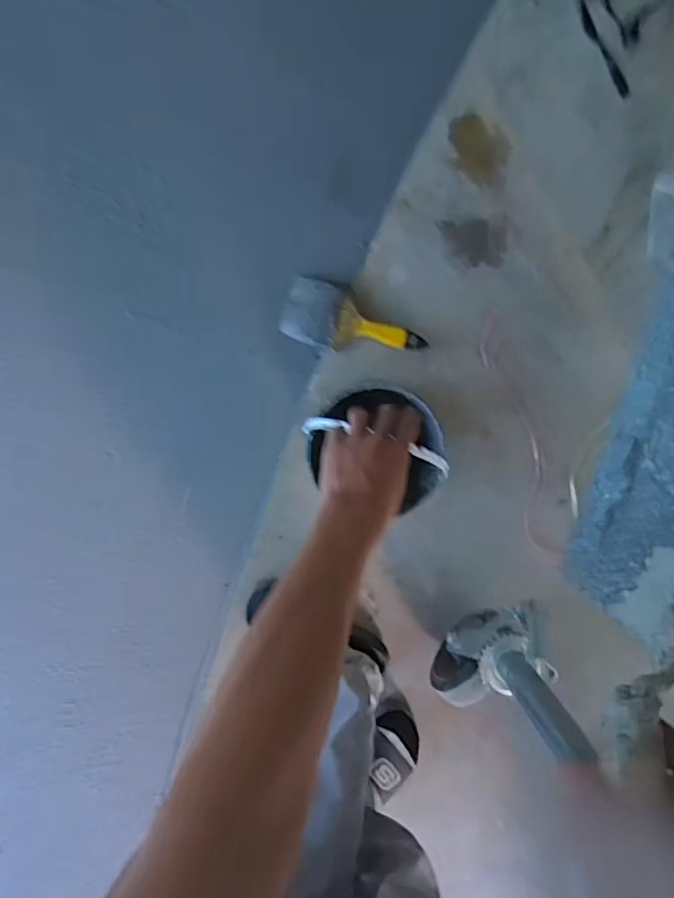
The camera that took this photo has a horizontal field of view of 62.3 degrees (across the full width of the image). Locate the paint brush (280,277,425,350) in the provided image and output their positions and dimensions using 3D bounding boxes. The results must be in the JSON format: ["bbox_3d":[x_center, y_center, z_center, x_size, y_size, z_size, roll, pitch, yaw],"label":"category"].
[{"bbox_3d":[0.023,-0.187,0.848,0.211,0.035,0.094,21,93,-2],"label":"paint brush"}]

